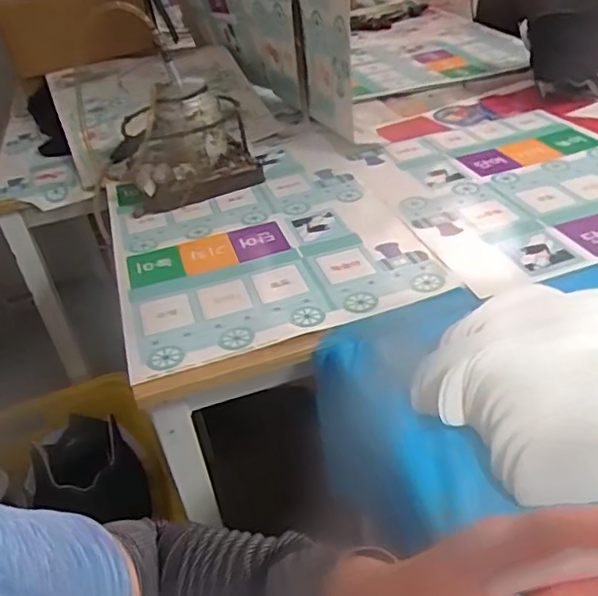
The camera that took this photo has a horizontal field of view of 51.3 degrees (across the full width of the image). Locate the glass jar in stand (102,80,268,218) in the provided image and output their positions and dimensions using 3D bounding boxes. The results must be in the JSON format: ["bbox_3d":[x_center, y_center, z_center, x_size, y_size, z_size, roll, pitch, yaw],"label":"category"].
[{"bbox_3d":[-0.182,-0.237,0.948,0.213,0.156,0.140,-18,37,-14],"label":"glass jar in stand"}]

